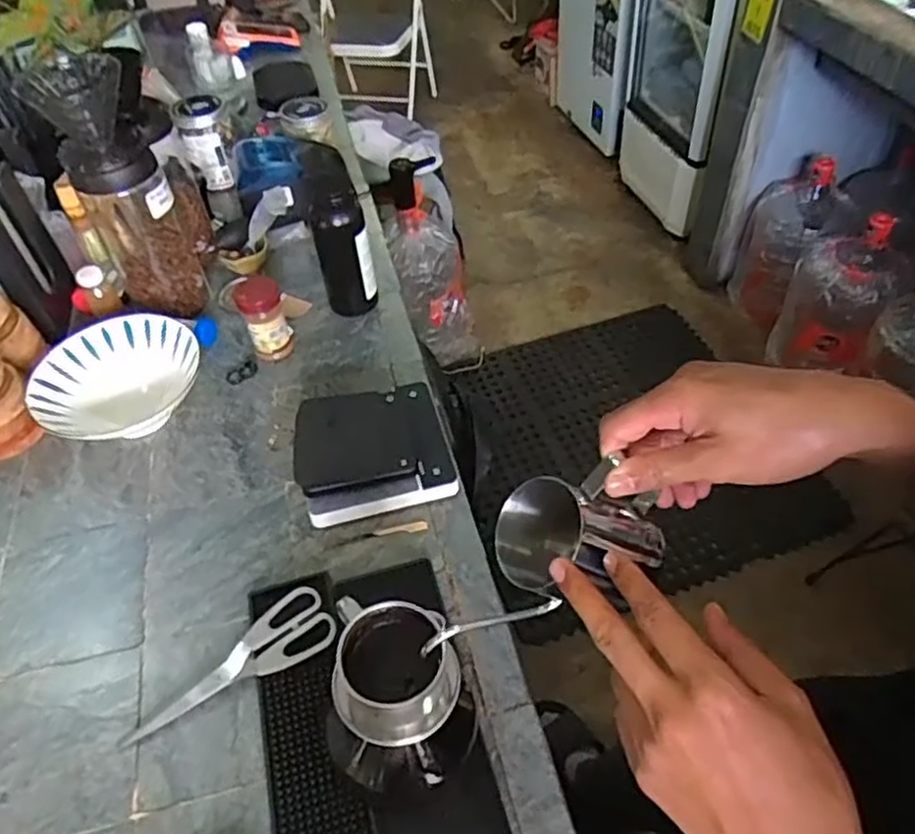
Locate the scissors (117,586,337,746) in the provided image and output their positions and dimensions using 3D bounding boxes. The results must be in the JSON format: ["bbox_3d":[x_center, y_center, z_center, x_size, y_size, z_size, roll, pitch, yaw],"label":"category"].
[{"bbox_3d":[-0.209,0.222,0.625,0.196,0.024,0.066,-22,52,-15],"label":"scissors"}]

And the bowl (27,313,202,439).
[{"bbox_3d":[-0.400,-0.039,0.825,0.186,0.069,0.169,-26,53,-18],"label":"bowl"}]

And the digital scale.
[{"bbox_3d":[-0.094,0.030,0.757,0.164,0.053,0.147,-12,50,-7],"label":"digital scale"}]

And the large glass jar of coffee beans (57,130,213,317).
[{"bbox_3d":[-0.409,-0.272,0.901,0.140,0.227,0.150,-26,52,-17],"label":"large glass jar of coffee beans"}]

